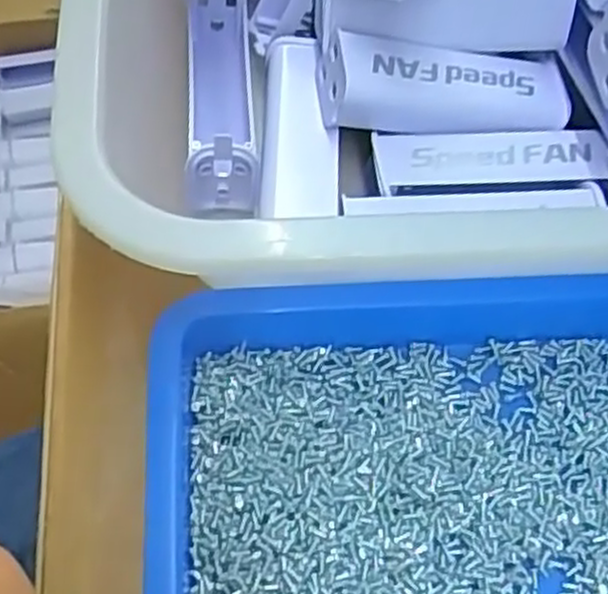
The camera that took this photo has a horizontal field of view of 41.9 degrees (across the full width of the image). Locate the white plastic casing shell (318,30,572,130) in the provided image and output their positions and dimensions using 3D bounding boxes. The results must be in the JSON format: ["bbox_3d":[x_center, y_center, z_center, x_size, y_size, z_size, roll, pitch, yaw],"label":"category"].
[{"bbox_3d":[0.059,-0.083,0.317,0.099,0.026,0.028,1,58,-16],"label":"white plastic casing shell"}]

